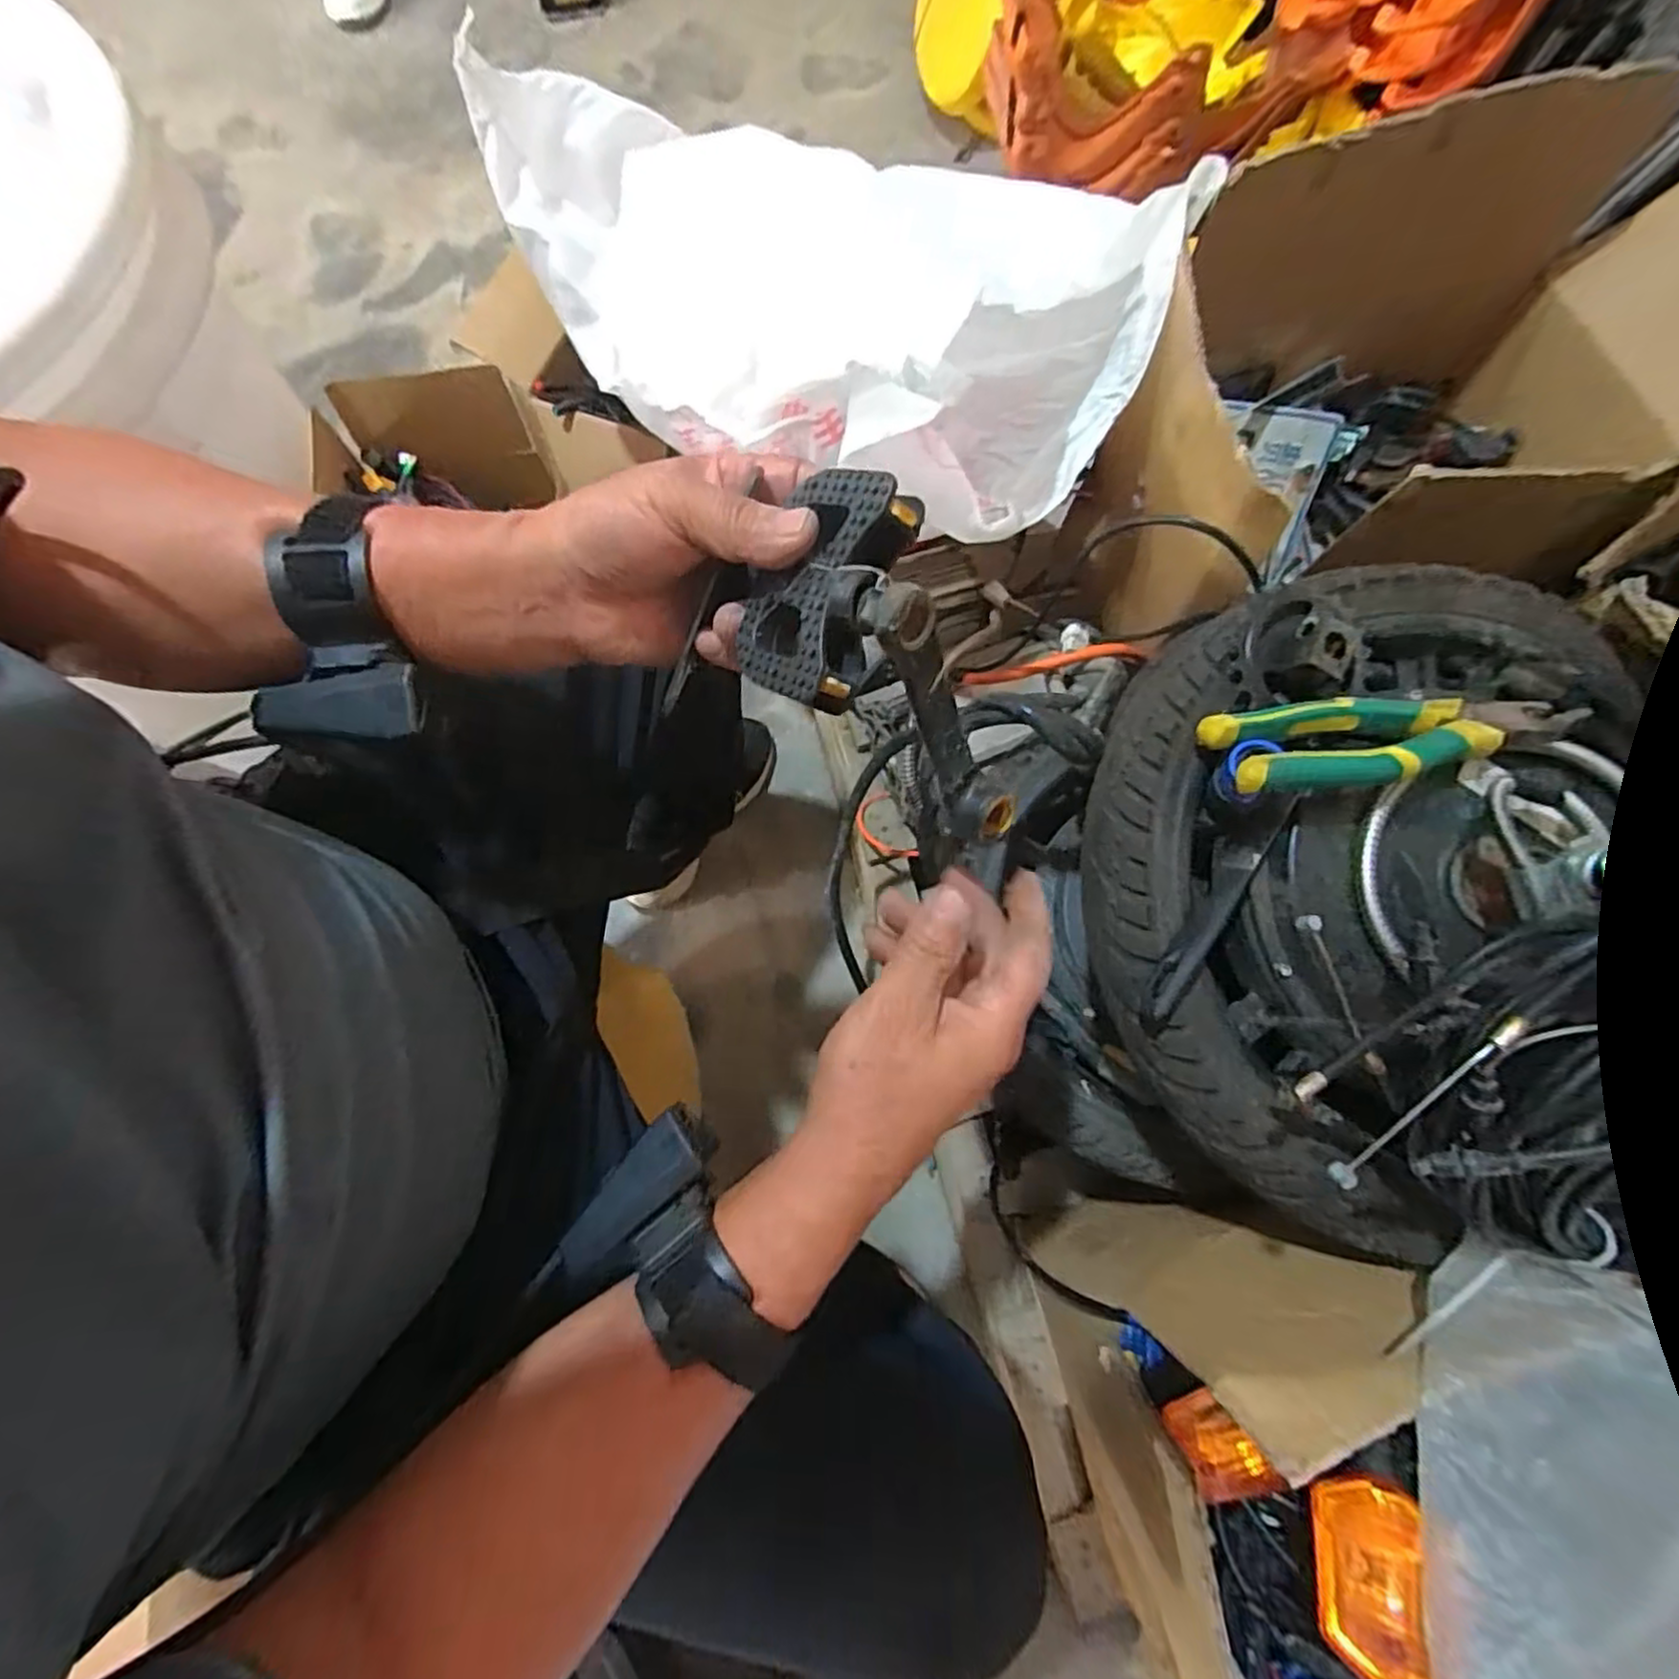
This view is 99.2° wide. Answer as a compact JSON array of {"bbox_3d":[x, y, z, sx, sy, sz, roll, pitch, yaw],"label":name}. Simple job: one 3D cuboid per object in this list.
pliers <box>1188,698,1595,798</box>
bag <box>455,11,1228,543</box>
[{"bbox_3d":[0.286,-0.052,0.372,0.186,0.043,0.051,-7,74,-3],"label":"pliers"},{"bbox_3d":[-0.004,-0.436,0.578,0.494,0.175,0.281,21,75,5],"label":"bag"}]

